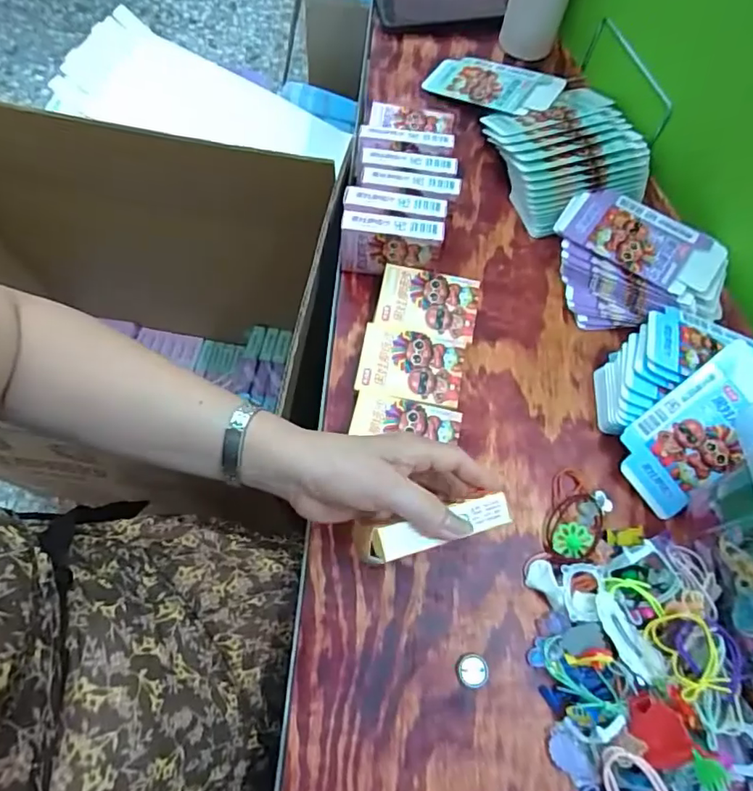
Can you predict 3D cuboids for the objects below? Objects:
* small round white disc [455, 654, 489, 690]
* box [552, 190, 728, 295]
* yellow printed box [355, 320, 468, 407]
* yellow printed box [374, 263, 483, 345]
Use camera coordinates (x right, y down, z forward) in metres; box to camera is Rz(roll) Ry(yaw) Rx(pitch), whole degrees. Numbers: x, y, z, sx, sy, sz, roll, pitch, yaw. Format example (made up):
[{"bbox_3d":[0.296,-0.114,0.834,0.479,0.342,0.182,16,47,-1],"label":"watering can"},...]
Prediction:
[{"bbox_3d":[0.073,0.210,0.416,0.024,0.005,0.023,1,67,-3],"label":"small round white disc"},{"bbox_3d":[0.262,-0.155,0.540,0.152,0.007,0.082,33,72,12],"label":"box"},{"bbox_3d":[0.031,-0.023,0.494,0.091,0.031,0.065,11,67,1],"label":"yellow printed box"},{"bbox_3d":[0.047,-0.082,0.520,0.091,0.030,0.068,11,67,1],"label":"yellow printed box"}]

